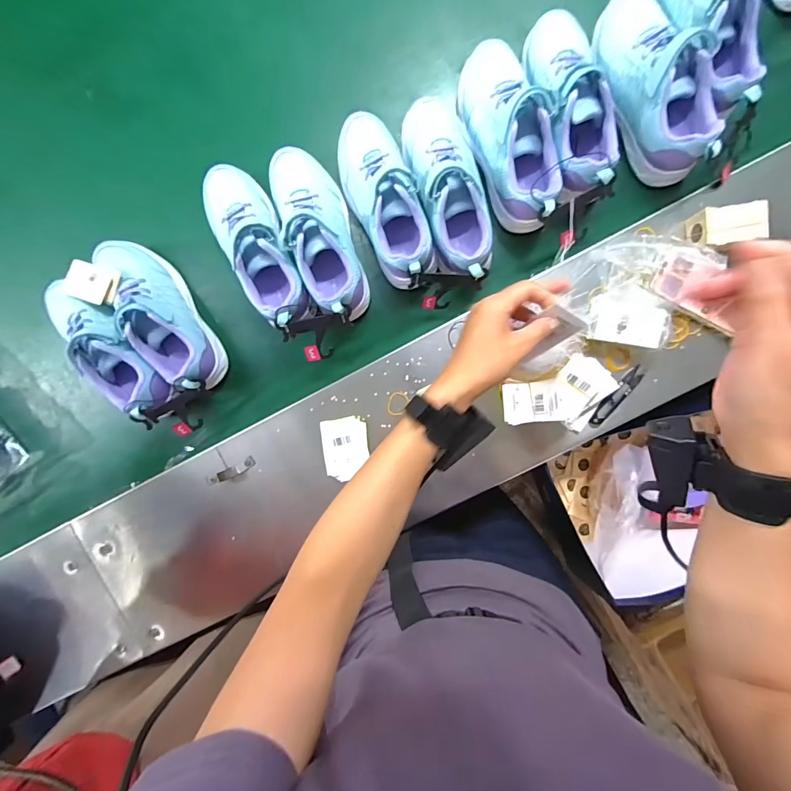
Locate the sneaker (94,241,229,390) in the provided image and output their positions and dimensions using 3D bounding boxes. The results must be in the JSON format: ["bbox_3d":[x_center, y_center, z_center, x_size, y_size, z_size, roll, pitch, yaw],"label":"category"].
[{"bbox_3d":[-0.327,-0.114,0.523,0.083,0.085,0.239,-28,93,2],"label":"sneaker"}]

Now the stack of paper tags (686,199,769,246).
[{"bbox_3d":[0.423,-0.216,0.478,0.070,0.042,0.047,-8,94,1],"label":"stack of paper tags"}]

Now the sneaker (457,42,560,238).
[{"bbox_3d":[0.152,-0.341,0.488,0.086,0.078,0.240,-23,94,2],"label":"sneaker"}]

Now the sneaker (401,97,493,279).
[{"bbox_3d":[0.076,-0.272,0.490,0.091,0.072,0.235,-14,94,1],"label":"sneaker"}]

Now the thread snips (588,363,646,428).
[{"bbox_3d":[0.307,0.002,0.516,0.021,0.009,0.104,44,93,-3],"label":"thread snips"}]

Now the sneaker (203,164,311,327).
[{"bbox_3d":[-0.194,-0.202,0.516,0.086,0.084,0.226,-25,94,2],"label":"sneaker"}]

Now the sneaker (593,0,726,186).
[{"bbox_3d":[0.337,-0.406,0.480,0.089,0.074,0.238,-24,94,2],"label":"sneaker"}]

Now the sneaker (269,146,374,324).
[{"bbox_3d":[-0.105,-0.218,0.503,0.092,0.073,0.237,-16,94,2],"label":"sneaker"}]

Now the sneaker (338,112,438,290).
[{"bbox_3d":[-0.014,-0.256,0.493,0.078,0.076,0.232,-24,94,2],"label":"sneaker"}]

